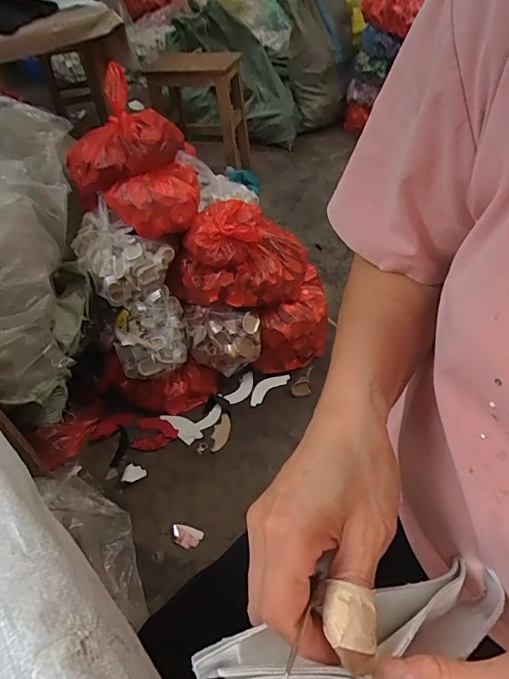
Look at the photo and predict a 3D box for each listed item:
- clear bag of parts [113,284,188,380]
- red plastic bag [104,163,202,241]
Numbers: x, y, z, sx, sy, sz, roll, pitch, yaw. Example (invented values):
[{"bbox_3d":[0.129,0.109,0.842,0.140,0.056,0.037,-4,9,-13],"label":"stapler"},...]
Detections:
[{"bbox_3d":[-0.248,-0.013,1.042,0.185,0.137,0.143,-24,51,-17],"label":"clear bag of parts"},{"bbox_3d":[-0.221,-0.329,1.012,0.226,0.108,0.140,-22,50,-16],"label":"red plastic bag"}]

